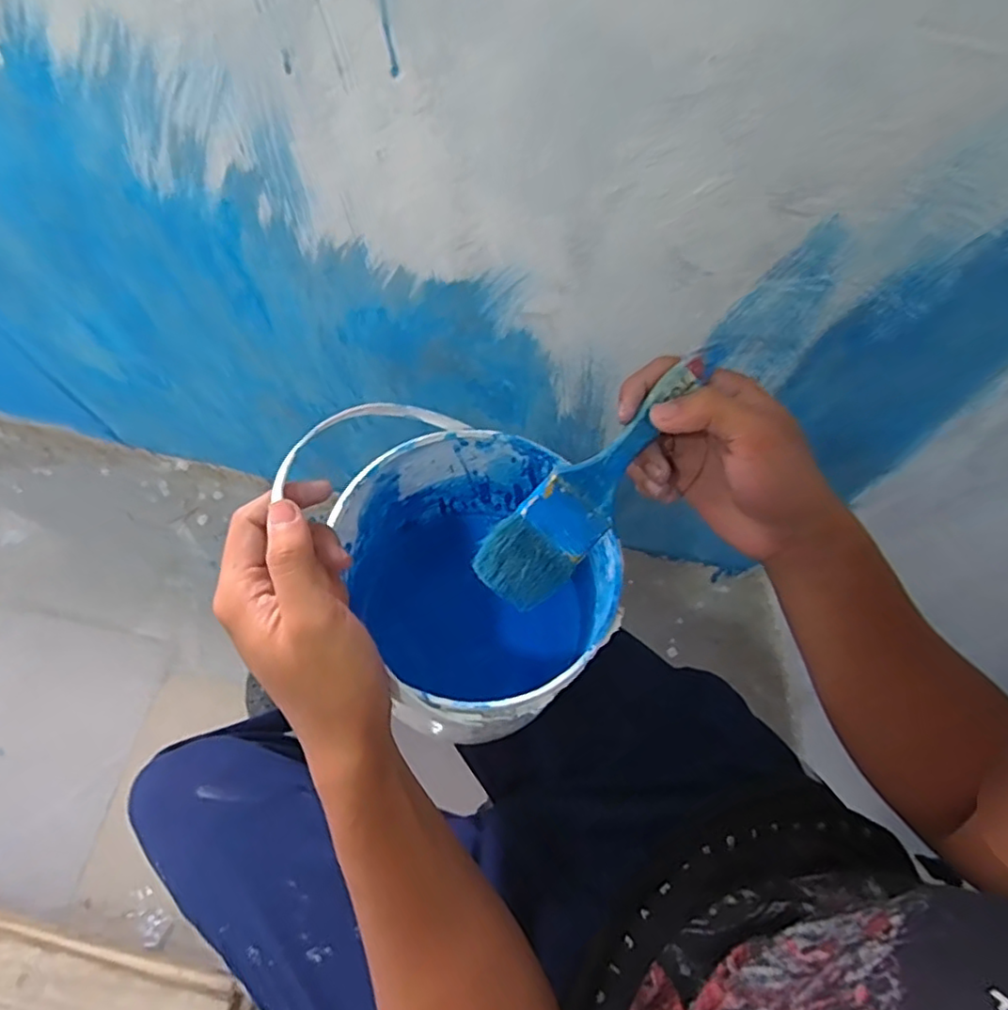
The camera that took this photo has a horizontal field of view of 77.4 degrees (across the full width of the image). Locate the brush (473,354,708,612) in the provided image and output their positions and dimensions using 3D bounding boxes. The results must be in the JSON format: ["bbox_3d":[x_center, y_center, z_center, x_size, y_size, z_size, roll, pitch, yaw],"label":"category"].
[{"bbox_3d":[0.053,-0.014,0.351,0.043,0.017,0.167,42,90,15],"label":"brush"}]

